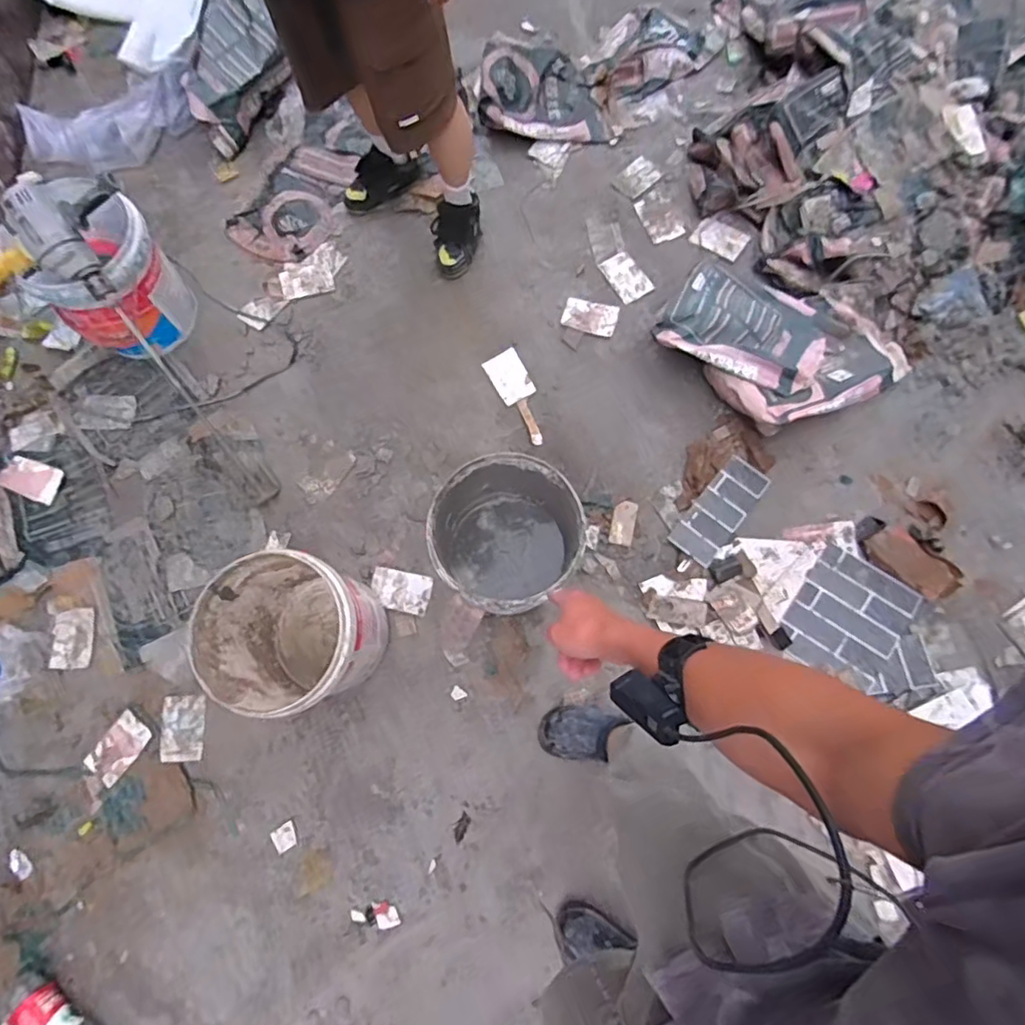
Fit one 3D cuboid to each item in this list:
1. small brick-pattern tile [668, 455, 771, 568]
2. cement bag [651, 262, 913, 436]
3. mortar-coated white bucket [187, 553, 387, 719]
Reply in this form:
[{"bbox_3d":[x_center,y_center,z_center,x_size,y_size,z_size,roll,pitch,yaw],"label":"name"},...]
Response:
[{"bbox_3d":[0.519,-0.007,1.478,0.115,0.017,0.284,39,79,13],"label":"small brick-pattern tile"},{"bbox_3d":[0.690,-0.434,1.531,0.572,0.132,0.438,39,80,11],"label":"cement bag"},{"bbox_3d":[-0.464,0.268,1.301,0.313,0.327,0.309,-1,76,2],"label":"mortar-coated white bucket"}]

